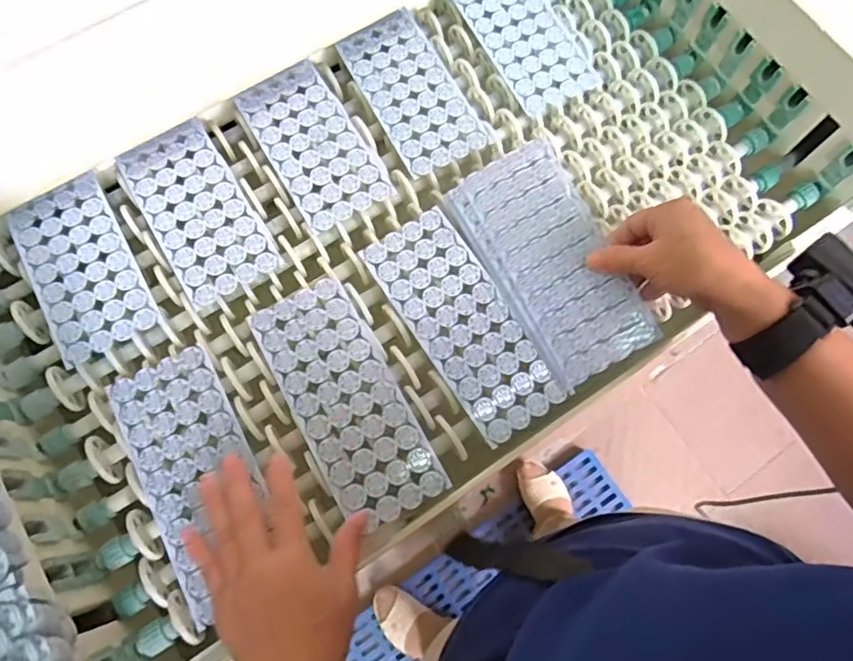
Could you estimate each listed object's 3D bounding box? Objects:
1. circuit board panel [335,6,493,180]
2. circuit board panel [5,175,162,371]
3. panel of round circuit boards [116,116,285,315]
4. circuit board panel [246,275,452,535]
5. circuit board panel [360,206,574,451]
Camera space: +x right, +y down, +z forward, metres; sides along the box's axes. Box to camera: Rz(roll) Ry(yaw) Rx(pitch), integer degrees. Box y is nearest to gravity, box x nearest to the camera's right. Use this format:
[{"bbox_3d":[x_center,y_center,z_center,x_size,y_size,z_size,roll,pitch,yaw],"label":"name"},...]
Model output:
[{"bbox_3d":[-0.016,-0.231,0.562,0.083,0.004,0.172,-27,76,-8],"label":"circuit board panel"},{"bbox_3d":[-0.297,-0.058,0.506,0.084,0.009,0.166,-28,76,-9],"label":"circuit board panel"},{"bbox_3d":[-0.203,-0.107,0.522,0.084,0.005,0.171,-31,76,-9],"label":"panel of round circuit boards"},{"bbox_3d":[-0.065,0.055,0.474,0.082,0.004,0.198,-28,76,-9],"label":"circuit board panel"},{"bbox_3d":[0.031,-0.009,0.495,0.080,0.004,0.200,-32,77,-10],"label":"circuit board panel"}]

